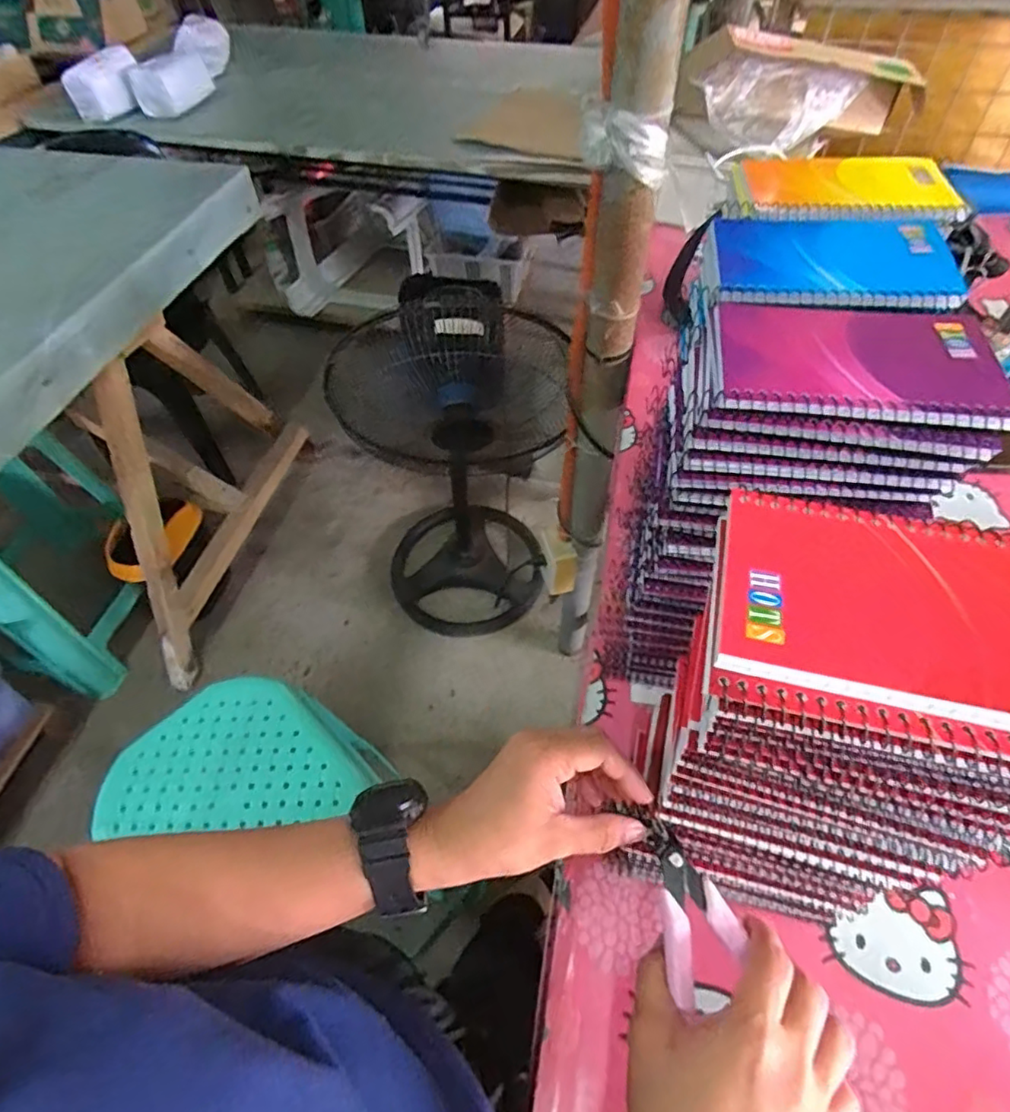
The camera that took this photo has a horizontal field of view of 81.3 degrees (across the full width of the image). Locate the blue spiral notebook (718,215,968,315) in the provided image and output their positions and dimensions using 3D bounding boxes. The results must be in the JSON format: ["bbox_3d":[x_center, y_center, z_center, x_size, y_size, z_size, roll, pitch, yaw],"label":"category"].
[{"bbox_3d":[0.195,-0.178,0.353,0.131,0.012,0.084,7,55,8],"label":"blue spiral notebook"}]

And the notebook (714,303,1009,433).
[{"bbox_3d":[0.176,-0.103,0.301,0.131,0.011,0.091,8,55,8],"label":"notebook"}]

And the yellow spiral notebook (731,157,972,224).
[{"bbox_3d":[0.233,-0.251,0.406,0.144,0.015,0.094,5,55,6],"label":"yellow spiral notebook"}]

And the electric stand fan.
[{"bbox_3d":[-0.121,-0.165,1.281,0.372,0.793,0.383,-23,57,-14],"label":"electric stand fan"}]

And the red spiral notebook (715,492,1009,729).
[{"bbox_3d":[0.150,0.018,0.214,0.136,0.007,0.080,12,56,11],"label":"red spiral notebook"}]

